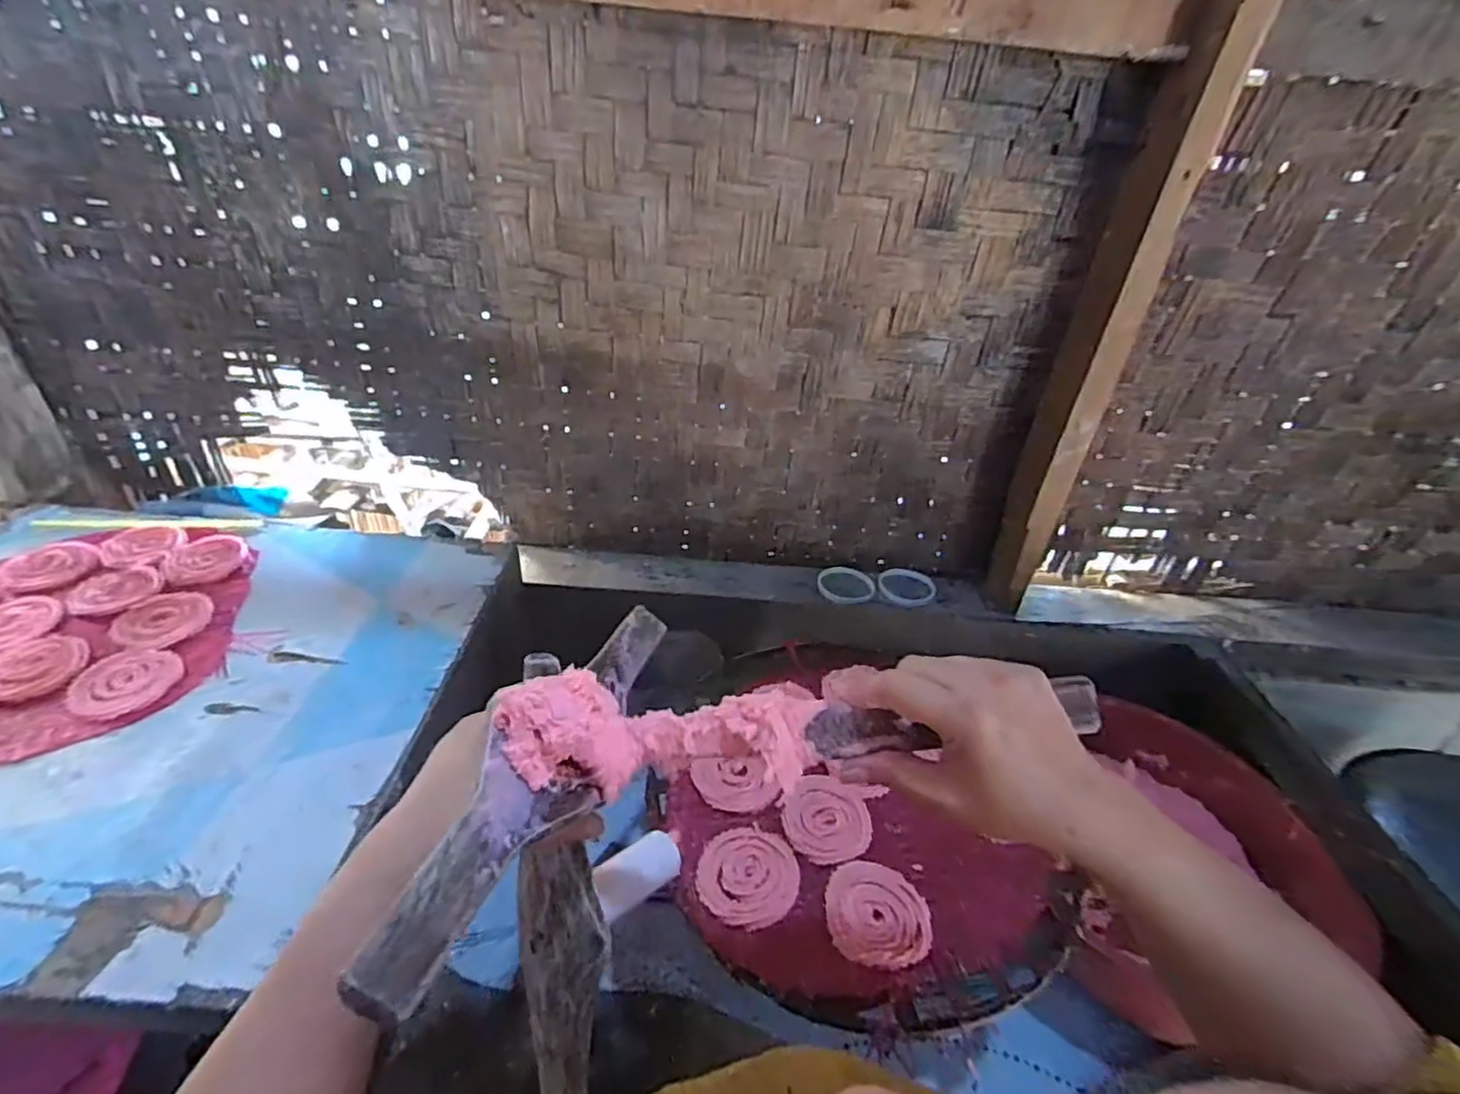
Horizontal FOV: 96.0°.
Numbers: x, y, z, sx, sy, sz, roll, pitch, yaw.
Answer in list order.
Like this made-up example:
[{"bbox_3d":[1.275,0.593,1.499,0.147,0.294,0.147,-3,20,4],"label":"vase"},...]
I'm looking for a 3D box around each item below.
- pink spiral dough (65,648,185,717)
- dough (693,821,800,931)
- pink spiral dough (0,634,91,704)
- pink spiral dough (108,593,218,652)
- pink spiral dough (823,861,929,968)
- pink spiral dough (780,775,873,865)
[{"bbox_3d":[-0.554,0.122,0.603,0.079,0.006,0.080,-24,44,-35],"label":"pink spiral dough"},{"bbox_3d":[0.016,0.260,0.523,0.081,0.011,0.074,4,35,-3],"label":"dough"},{"bbox_3d":[-0.639,0.109,0.602,0.084,0.006,0.075,30,41,31],"label":"pink spiral dough"},{"bbox_3d":[-0.577,0.074,0.670,0.079,0.007,0.088,-22,43,-34],"label":"pink spiral dough"},{"bbox_3d":[0.113,0.280,0.507,0.075,0.012,0.081,4,35,-3],"label":"pink spiral dough"},{"bbox_3d":[0.083,0.237,0.572,0.073,0.008,0.076,4,35,-3],"label":"pink spiral dough"}]

